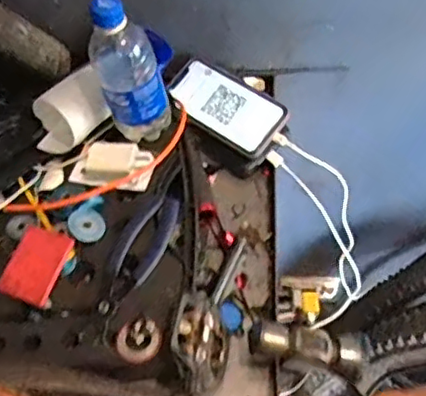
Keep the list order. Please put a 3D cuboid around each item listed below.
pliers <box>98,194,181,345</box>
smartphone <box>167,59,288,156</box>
[{"bbox_3d":[-0.077,0.059,0.613,0.048,0.013,0.160,16,56,13],"label":"pliers"},{"bbox_3d":[0.014,-0.115,0.767,0.157,0.011,0.078,35,76,23],"label":"smartphone"}]

